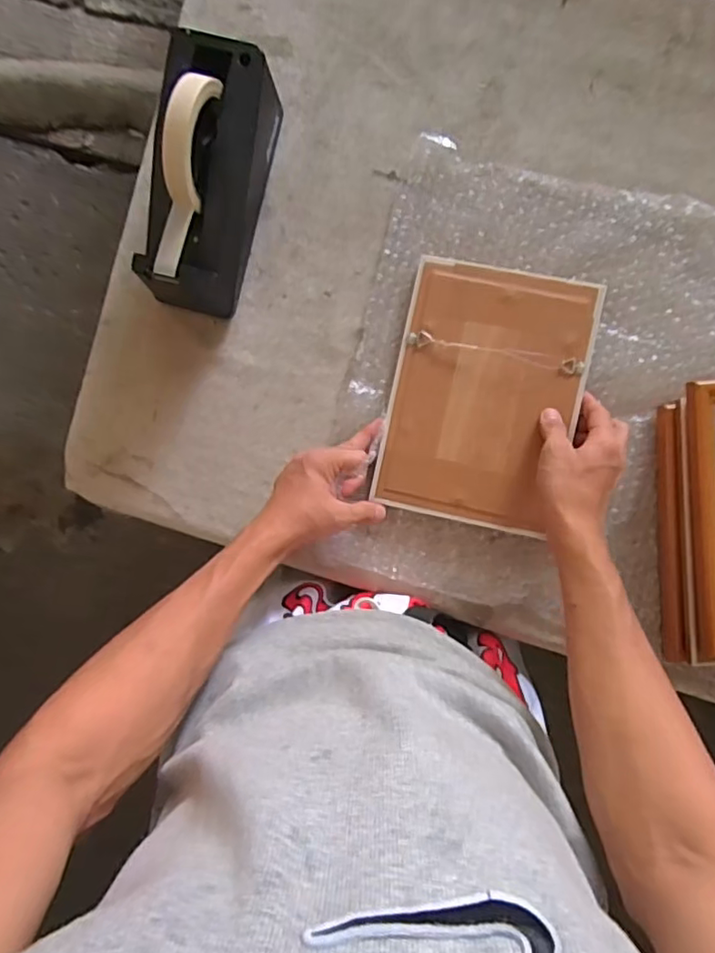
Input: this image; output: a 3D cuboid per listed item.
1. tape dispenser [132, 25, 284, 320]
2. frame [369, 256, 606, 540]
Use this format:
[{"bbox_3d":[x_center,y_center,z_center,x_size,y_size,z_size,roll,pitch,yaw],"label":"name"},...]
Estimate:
[{"bbox_3d":[-0.130,-0.250,0.496,0.072,0.129,0.205,14,93,4],"label":"tape dispenser"},{"bbox_3d":[0.114,-0.073,0.532,0.161,0.010,0.228,13,92,5],"label":"frame"}]

